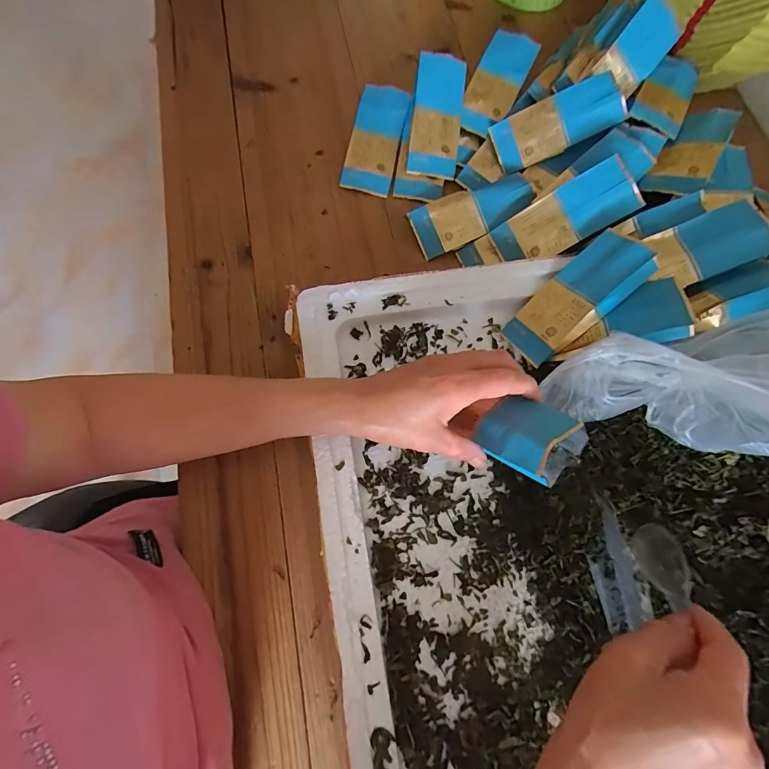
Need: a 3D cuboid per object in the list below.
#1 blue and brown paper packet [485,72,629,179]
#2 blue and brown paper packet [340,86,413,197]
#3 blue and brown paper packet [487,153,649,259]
[{"bbox_3d":[0.182,-0.277,0.432,0.126,0.011,0.053,-20,101,15],"label":"blue and brown paper packet"},{"bbox_3d":[-0.010,-0.274,0.455,0.053,0.006,0.123,13,90,-7],"label":"blue and brown paper packet"},{"bbox_3d":[0.172,-0.159,0.393,0.126,0.009,0.053,-28,89,19],"label":"blue and brown paper packet"}]

